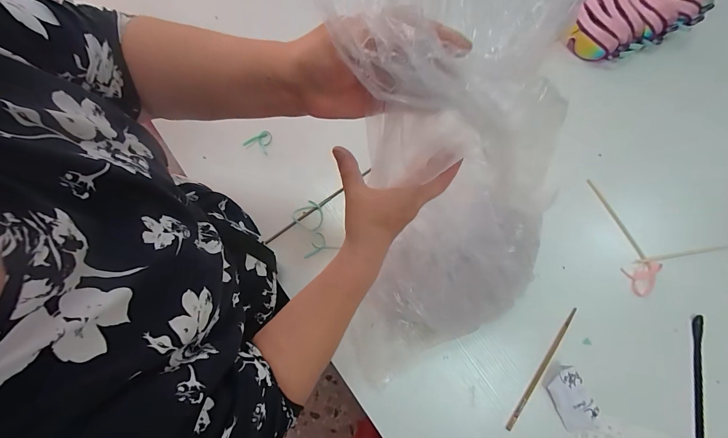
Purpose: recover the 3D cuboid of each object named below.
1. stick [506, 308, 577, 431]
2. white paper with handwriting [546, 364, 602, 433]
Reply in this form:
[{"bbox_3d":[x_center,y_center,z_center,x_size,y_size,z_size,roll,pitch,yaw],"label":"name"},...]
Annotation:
[{"bbox_3d":[0.295,0.243,0.518,0.013,0.008,0.228,36,77,10],"label":"stick"},{"bbox_3d":[0.330,0.288,0.497,0.056,0.023,0.093,-25,75,-7],"label":"white paper with handwriting"}]

